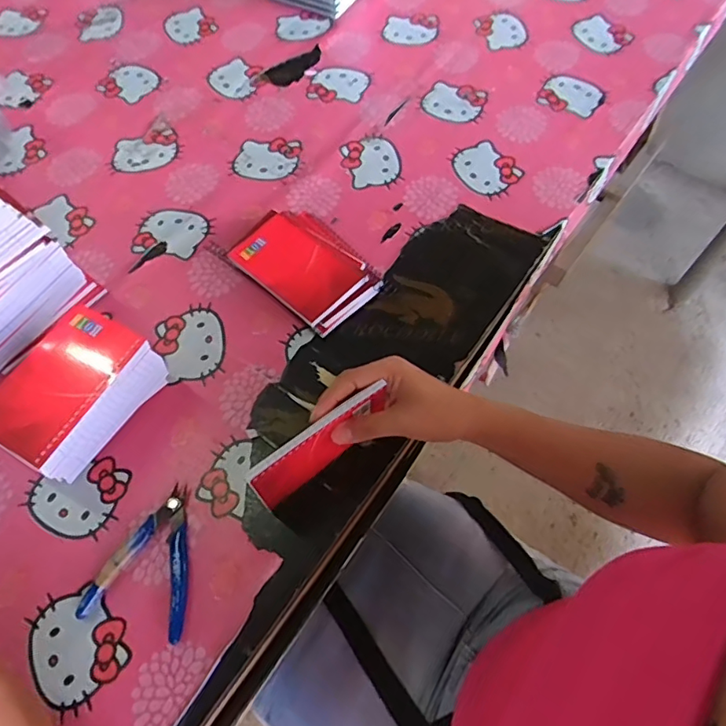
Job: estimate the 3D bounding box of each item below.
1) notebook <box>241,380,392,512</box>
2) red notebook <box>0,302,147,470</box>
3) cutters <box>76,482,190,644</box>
[{"bbox_3d":[-0.035,0.067,0.447,0.130,0.070,0.011,-37,67,-15],"label":"notebook"},{"bbox_3d":[-0.257,0.013,0.451,0.083,0.008,0.130,27,67,14],"label":"red notebook"},{"bbox_3d":[-0.177,0.161,0.451,0.081,0.016,0.114,9,64,7],"label":"cutters"}]

